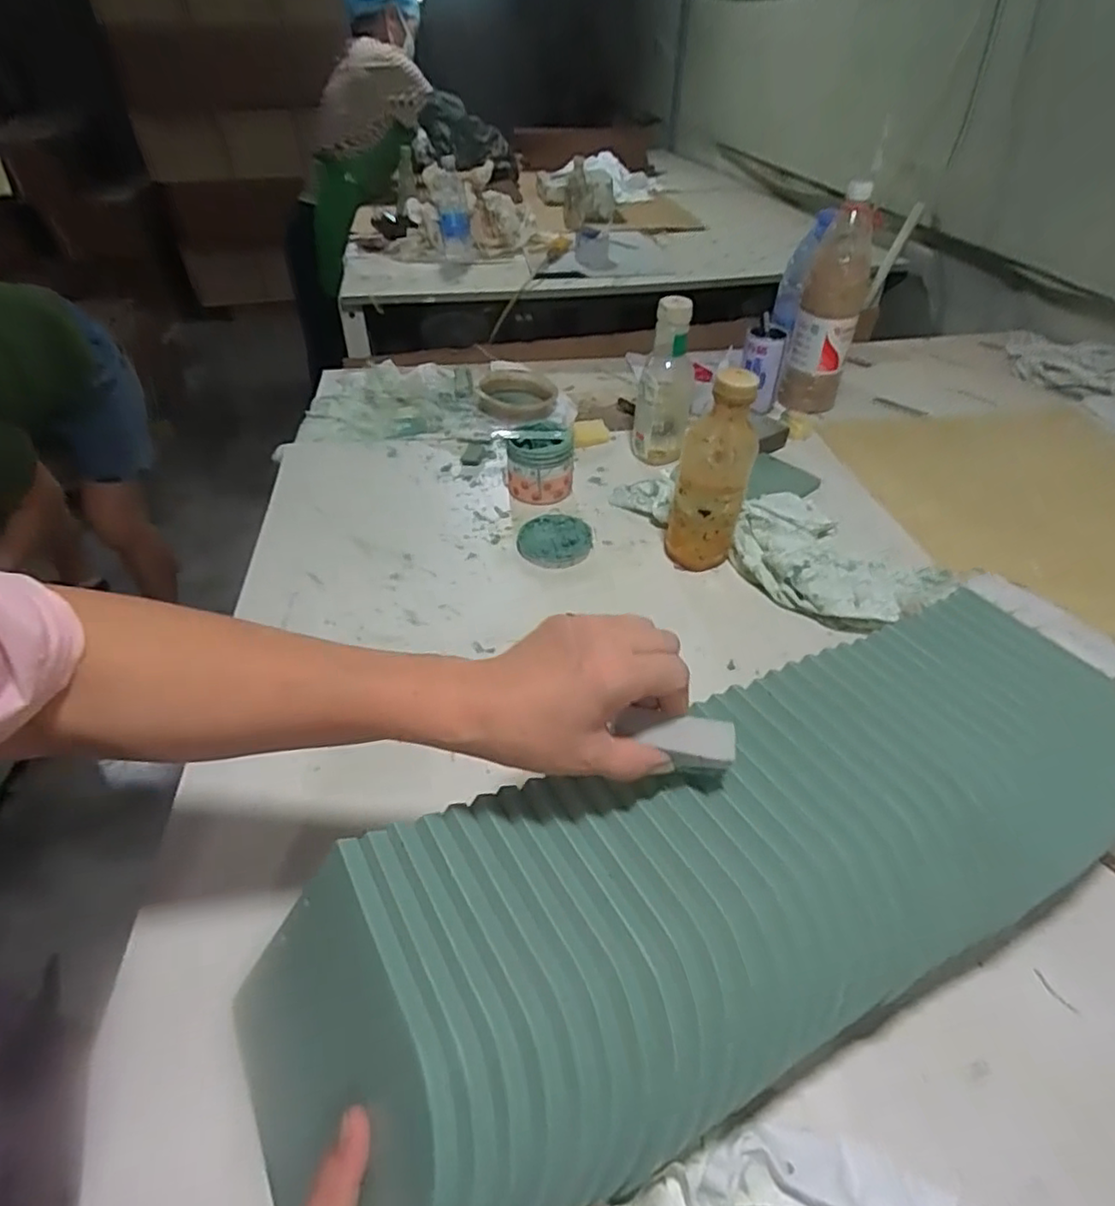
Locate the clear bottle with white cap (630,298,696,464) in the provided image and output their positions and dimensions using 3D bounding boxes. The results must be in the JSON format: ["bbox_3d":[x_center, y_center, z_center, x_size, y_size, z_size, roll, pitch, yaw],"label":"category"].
[{"bbox_3d":[0.139,-0.281,0.837,0.072,0.207,0.068,8,43,8],"label":"clear bottle with white cap"}]

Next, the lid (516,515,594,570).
[{"bbox_3d":[-0.003,-0.071,0.741,0.083,0.017,0.083,0,43,0],"label":"lid"}]

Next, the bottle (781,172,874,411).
[{"bbox_3d":[0.404,-0.442,0.963,0.089,0.280,0.090,15,44,15],"label":"bottle"}]

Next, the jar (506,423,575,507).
[{"bbox_3d":[-0.023,-0.168,0.803,0.083,0.079,0.067,-2,43,-3],"label":"jar"}]

